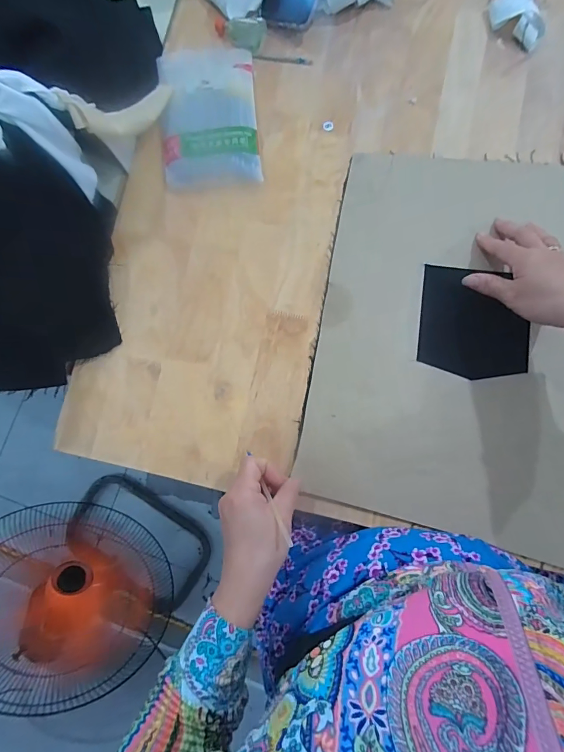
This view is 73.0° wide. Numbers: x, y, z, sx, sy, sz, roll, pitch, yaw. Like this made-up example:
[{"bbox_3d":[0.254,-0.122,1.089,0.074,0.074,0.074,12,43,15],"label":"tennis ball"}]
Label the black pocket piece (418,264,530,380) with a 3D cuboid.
[{"bbox_3d":[0.211,-0.058,0.416,0.114,0.004,0.118,6,83,4],"label":"black pocket piece"}]

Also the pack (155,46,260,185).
[{"bbox_3d":[-0.088,-0.315,0.459,0.112,0.019,0.184,-7,82,3],"label":"pack"}]

